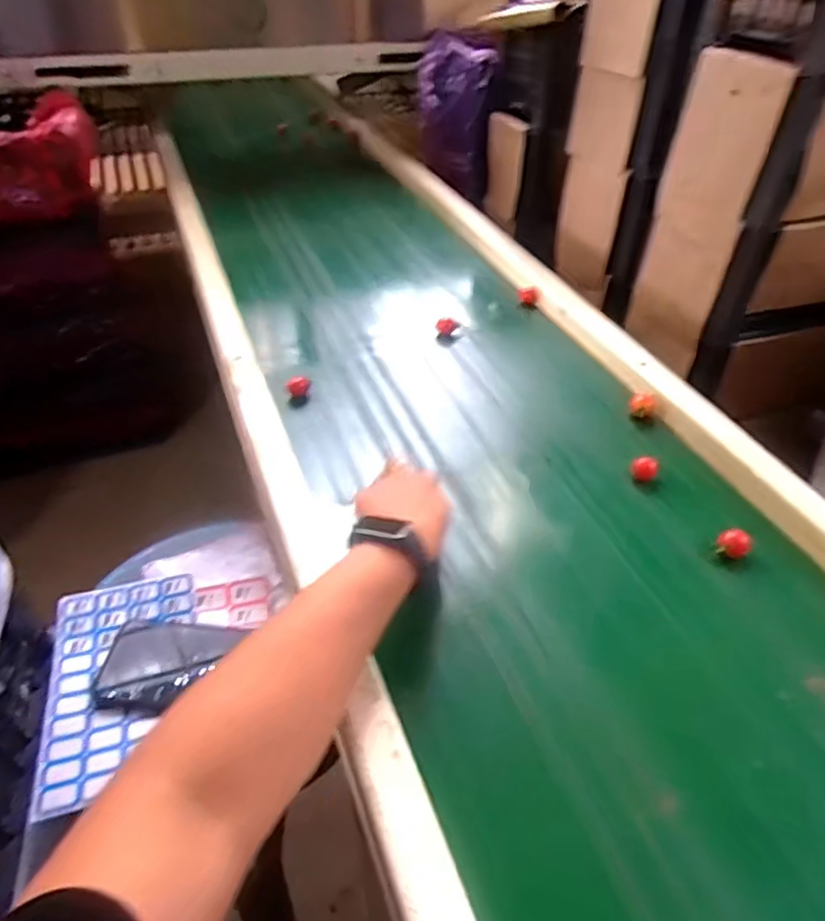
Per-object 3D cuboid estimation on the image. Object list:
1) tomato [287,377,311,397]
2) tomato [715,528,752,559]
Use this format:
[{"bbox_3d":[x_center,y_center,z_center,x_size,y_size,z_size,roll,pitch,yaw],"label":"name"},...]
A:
[{"bbox_3d":[-0.129,-0.083,0.722,0.025,0.025,0.028,-9,43,-12],"label":"tomato"},{"bbox_3d":[0.282,0.074,0.558,0.025,0.021,0.024,26,47,25],"label":"tomato"}]

